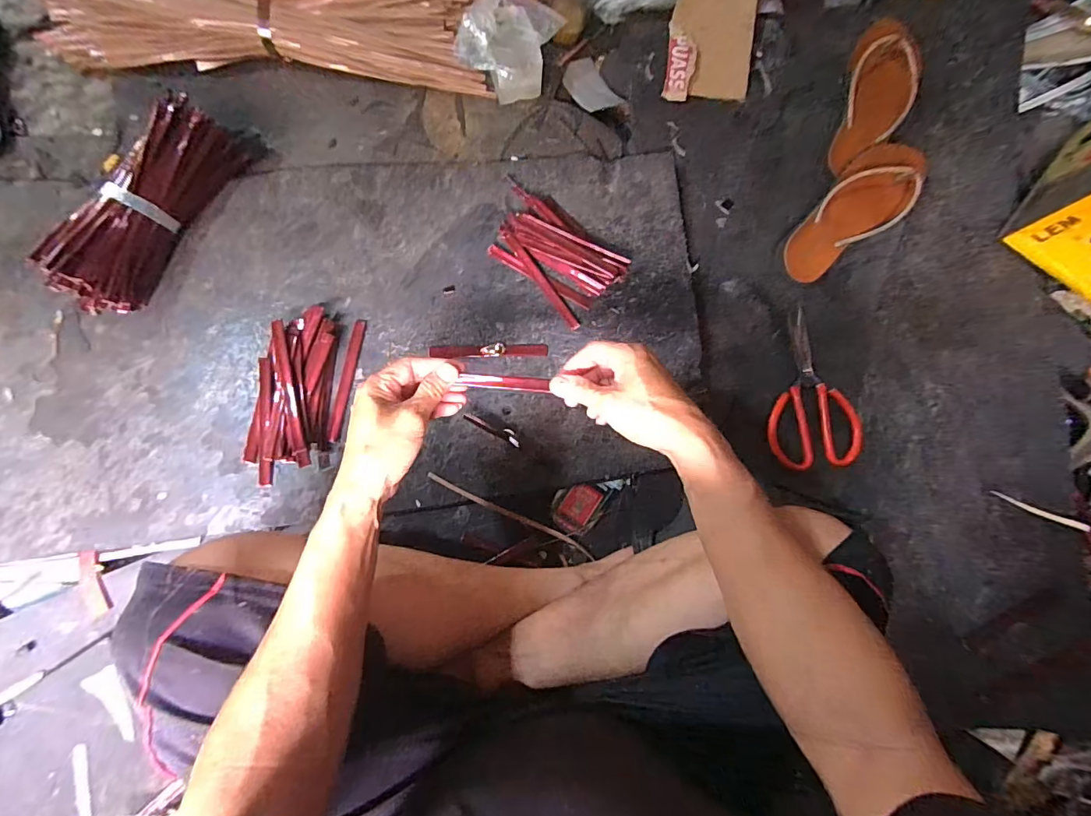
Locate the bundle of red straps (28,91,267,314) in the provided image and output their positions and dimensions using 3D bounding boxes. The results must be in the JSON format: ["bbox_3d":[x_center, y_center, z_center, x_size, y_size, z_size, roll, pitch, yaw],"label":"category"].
[{"bbox_3d":[-0.449,-0.236,0.530,0.074,0.066,0.281,30,82,-3],"label":"bundle of red straps"}]

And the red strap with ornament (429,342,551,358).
[{"bbox_3d":[-0.069,-0.071,0.573,0.143,0.004,0.016,-3,81,-10],"label":"red strap with ornament"}]

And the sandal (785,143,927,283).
[{"bbox_3d":[0.412,-0.261,0.621,0.230,0.031,0.096,-44,89,8],"label":"sandal"}]

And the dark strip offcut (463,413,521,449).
[{"bbox_3d":[-0.060,0.025,0.547,0.076,0.009,0.015,28,81,-16],"label":"dark strip offcut"}]

